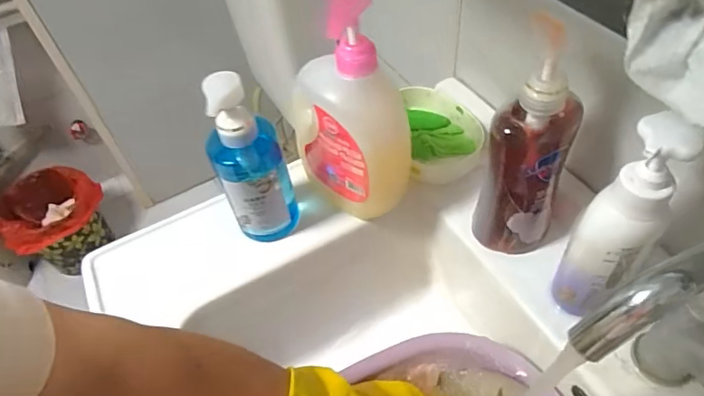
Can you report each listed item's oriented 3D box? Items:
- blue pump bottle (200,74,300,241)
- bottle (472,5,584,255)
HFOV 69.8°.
[{"bbox_3d":[-0.100,-0.032,0.499,0.067,0.195,0.058,-16,50,-7],"label":"blue pump bottle"},{"bbox_3d":[0.158,-0.043,0.449,0.067,0.229,0.063,15,54,18],"label":"bottle"}]

